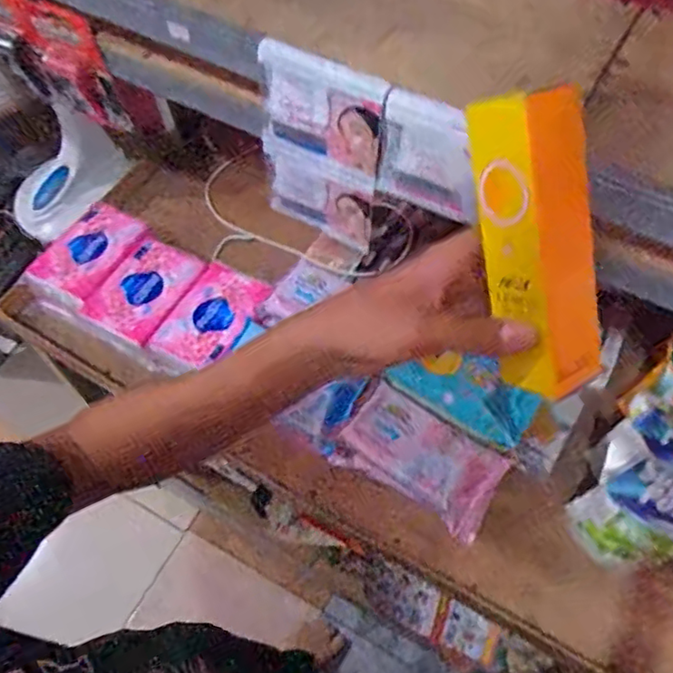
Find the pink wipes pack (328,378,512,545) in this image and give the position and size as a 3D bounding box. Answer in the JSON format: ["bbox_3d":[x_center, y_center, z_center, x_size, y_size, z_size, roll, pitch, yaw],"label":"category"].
[{"bbox_3d":[0.101,0.147,0.707,0.183,0.050,0.104,33,66,18],"label":"pink wipes pack"}]

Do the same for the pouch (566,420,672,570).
[{"bbox_3d":[0.327,0.197,0.666,0.066,0.170,0.134,-34,66,-17],"label":"pouch"}]

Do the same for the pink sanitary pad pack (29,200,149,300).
[{"bbox_3d":[-0.368,-0.131,0.875,0.123,0.029,0.149,31,65,17],"label":"pink sanitary pad pack"}]

